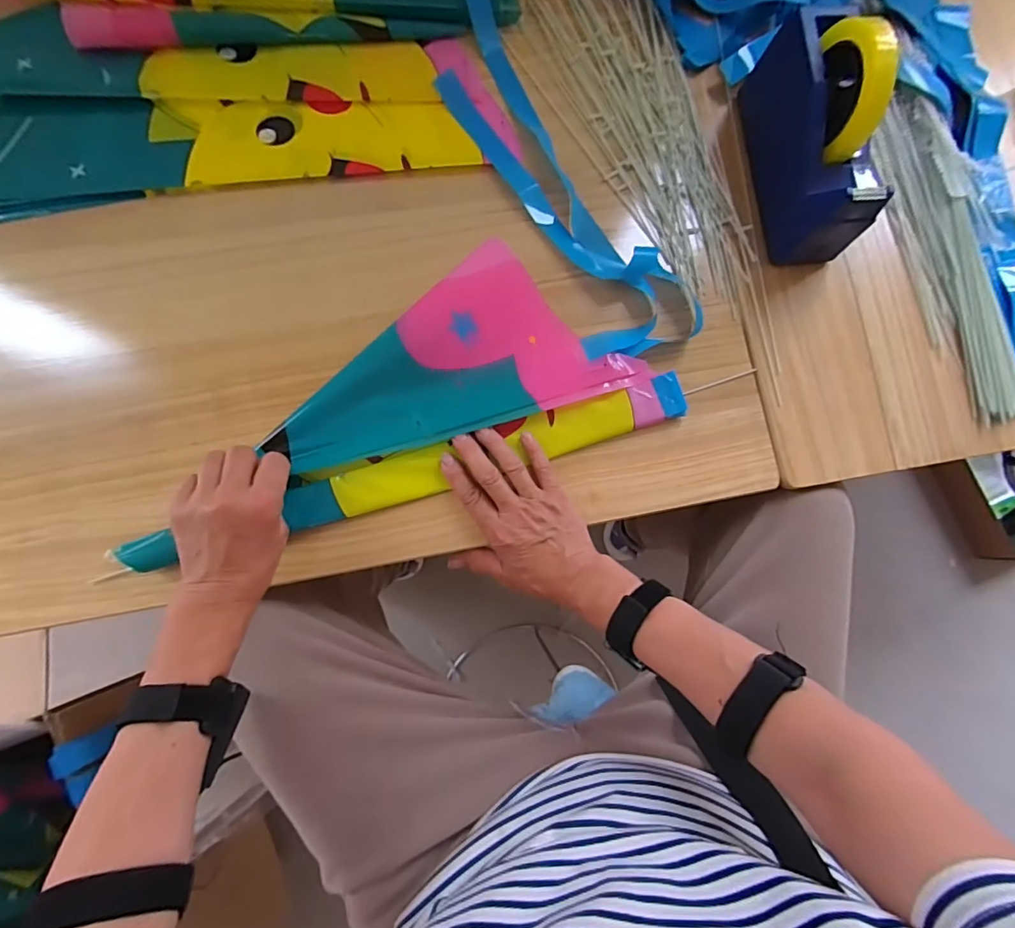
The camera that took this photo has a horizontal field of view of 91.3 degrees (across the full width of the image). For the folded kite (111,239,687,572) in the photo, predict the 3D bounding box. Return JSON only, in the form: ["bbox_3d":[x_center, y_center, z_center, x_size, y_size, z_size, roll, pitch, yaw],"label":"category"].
[{"bbox_3d":[-0.098,-0.050,0.452,0.491,0.038,0.199,-20,85,-5],"label":"folded kite"}]

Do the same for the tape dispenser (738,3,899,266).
[{"bbox_3d":[0.293,-0.311,0.464,0.064,0.130,0.199,-7,84,-5],"label":"tape dispenser"}]

